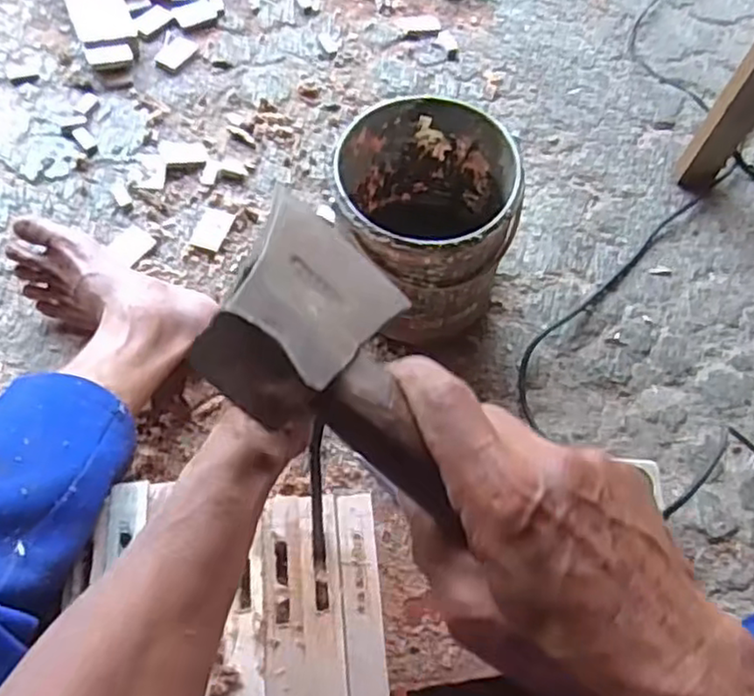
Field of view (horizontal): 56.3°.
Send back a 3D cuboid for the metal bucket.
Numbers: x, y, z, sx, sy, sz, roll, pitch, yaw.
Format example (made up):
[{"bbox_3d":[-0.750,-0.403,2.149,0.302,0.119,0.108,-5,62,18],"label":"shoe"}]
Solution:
[{"bbox_3d":[0.044,-0.125,0.732,0.170,0.188,0.184,1,63,-2],"label":"metal bucket"}]

